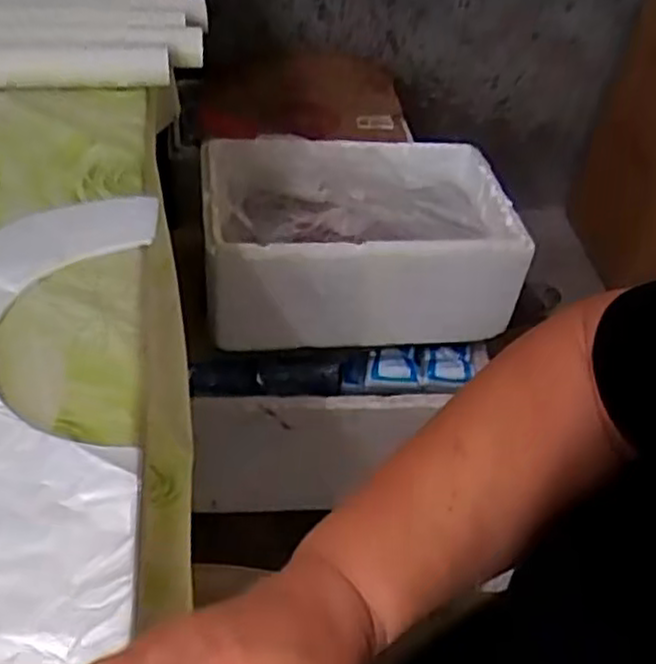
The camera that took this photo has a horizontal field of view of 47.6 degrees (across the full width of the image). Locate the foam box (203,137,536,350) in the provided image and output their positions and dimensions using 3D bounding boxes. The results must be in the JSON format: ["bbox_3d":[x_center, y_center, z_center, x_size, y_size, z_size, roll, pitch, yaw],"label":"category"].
[{"bbox_3d":[0.037,-0.133,1.046,0.422,0.181,0.255,-6,47,-13],"label":"foam box"}]

